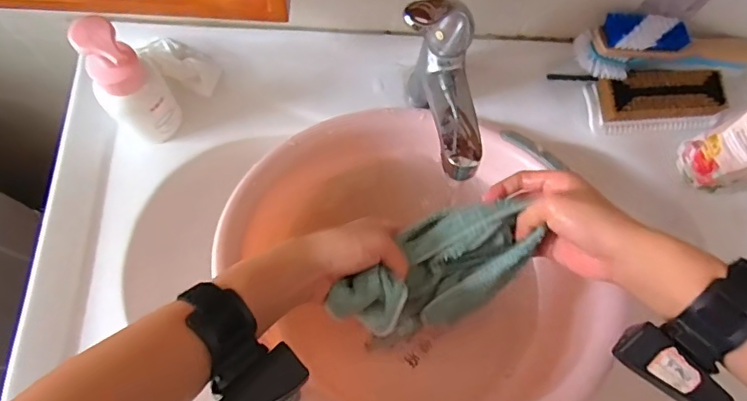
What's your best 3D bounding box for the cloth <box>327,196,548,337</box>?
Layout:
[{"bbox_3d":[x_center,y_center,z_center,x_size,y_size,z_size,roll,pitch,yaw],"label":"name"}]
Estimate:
[{"bbox_3d":[0.051,0.060,0.426,0.171,0.052,0.082,-30,78,-9],"label":"cloth"}]

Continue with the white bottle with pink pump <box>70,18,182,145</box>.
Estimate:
[{"bbox_3d":[-0.236,-0.108,0.490,0.049,0.151,0.061,40,78,8],"label":"white bottle with pink pump"}]

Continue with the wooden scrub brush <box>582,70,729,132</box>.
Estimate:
[{"bbox_3d":[0.329,-0.115,0.594,0.148,0.050,0.068,-8,73,-6],"label":"wooden scrub brush"}]

